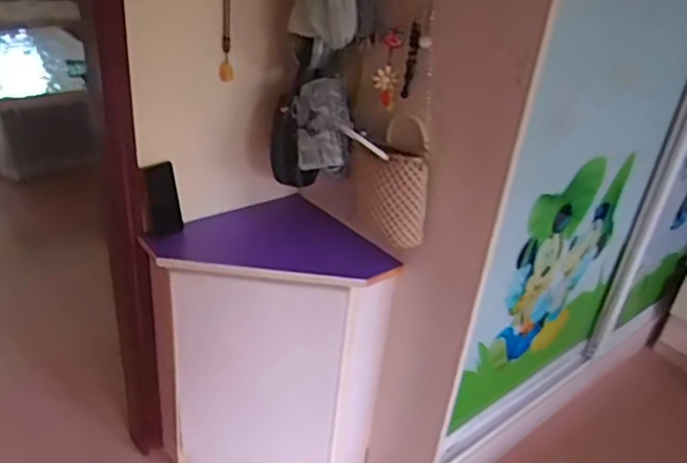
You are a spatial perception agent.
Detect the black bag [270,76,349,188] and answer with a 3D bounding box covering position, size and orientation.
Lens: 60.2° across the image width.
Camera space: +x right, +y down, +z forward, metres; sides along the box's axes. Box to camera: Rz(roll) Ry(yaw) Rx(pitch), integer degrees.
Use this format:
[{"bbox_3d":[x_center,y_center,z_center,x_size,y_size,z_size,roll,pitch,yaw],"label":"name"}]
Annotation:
[{"bbox_3d":[-0.072,-0.187,1.232,0.160,0.219,0.135,-1,29,-3],"label":"black bag"}]

